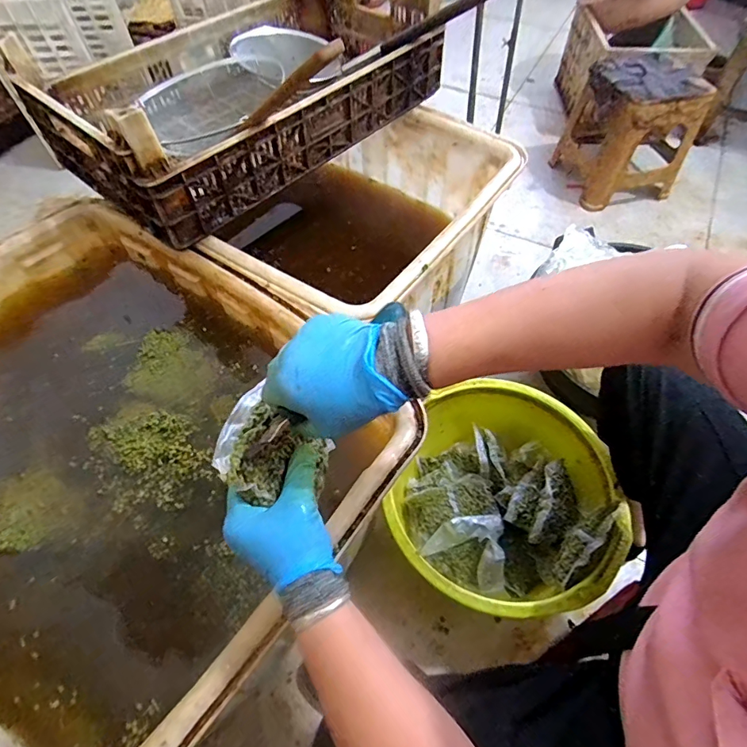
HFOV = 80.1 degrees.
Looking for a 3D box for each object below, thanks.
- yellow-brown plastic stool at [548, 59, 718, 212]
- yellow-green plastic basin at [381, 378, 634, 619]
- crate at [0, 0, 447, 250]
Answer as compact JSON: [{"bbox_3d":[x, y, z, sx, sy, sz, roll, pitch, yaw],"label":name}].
[{"bbox_3d":[0.808,-0.736,1.377,0.327,0.330,0.291,-21,59,-13],"label":"yellow-brown plastic stool"},{"bbox_3d":[0.236,0.236,0.815,0.364,0.172,0.383,0,57,1],"label":"yellow-green plastic basin"},{"bbox_3d":[-0.227,-0.545,0.824,0.399,0.166,0.672,38,65,22],"label":"crate"}]

